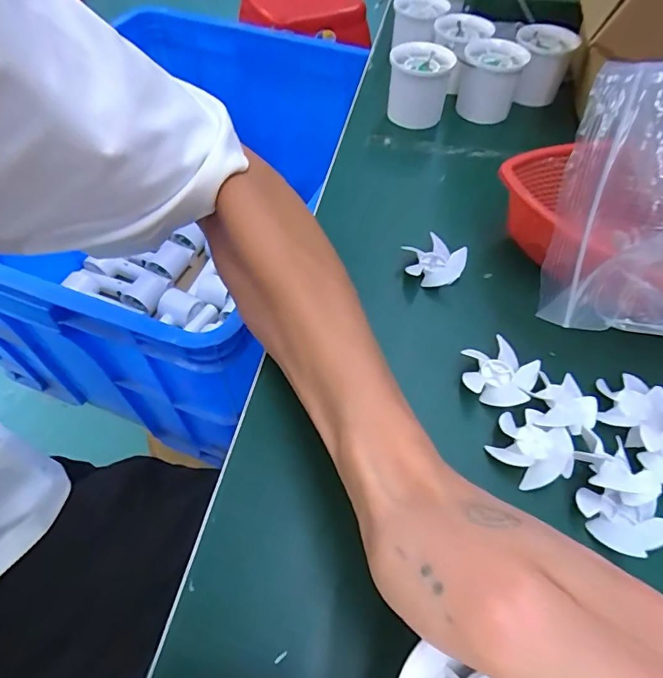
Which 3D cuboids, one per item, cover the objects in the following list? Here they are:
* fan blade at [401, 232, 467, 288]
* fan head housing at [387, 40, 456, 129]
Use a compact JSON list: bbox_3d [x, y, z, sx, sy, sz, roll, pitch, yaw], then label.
[{"bbox_3d":[0.072,-0.054,0.325,0.038,0.015,0.035,0,53,0],"label":"fan blade"},{"bbox_3d":[0.079,-0.229,0.429,0.054,0.051,0.051,9,54,7],"label":"fan head housing"}]

